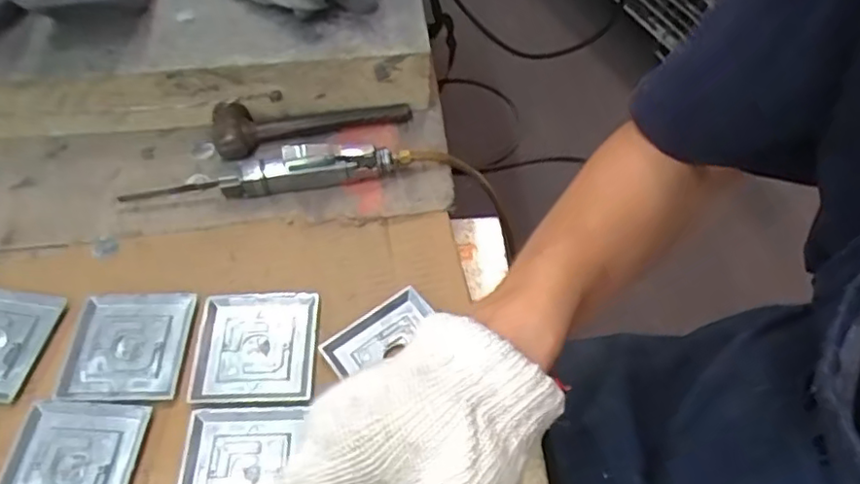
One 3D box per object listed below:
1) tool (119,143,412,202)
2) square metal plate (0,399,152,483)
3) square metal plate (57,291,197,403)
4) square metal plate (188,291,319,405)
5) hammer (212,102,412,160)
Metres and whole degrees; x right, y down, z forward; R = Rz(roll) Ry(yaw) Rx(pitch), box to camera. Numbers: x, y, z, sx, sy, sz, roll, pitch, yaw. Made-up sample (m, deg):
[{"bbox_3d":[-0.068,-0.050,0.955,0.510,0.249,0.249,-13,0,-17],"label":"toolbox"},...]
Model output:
[{"bbox_3d":[-0.152,-0.068,0.572,0.261,0.042,0.029,-8,55,-4],"label":"tool"},{"bbox_3d":[-0.255,0.158,0.445,0.089,0.004,0.089,2,55,3],"label":"square metal plate"},{"bbox_3d":[-0.239,0.080,0.495,0.094,0.005,0.091,-1,55,0],"label":"square metal plate"},{"bbox_3d":[-0.137,0.081,0.492,0.092,0.006,0.090,-2,55,0],"label":"square metal plate"},{"bbox_3d":[-0.117,-0.126,0.624,0.189,0.033,0.045,-11,55,-7],"label":"hammer"}]

